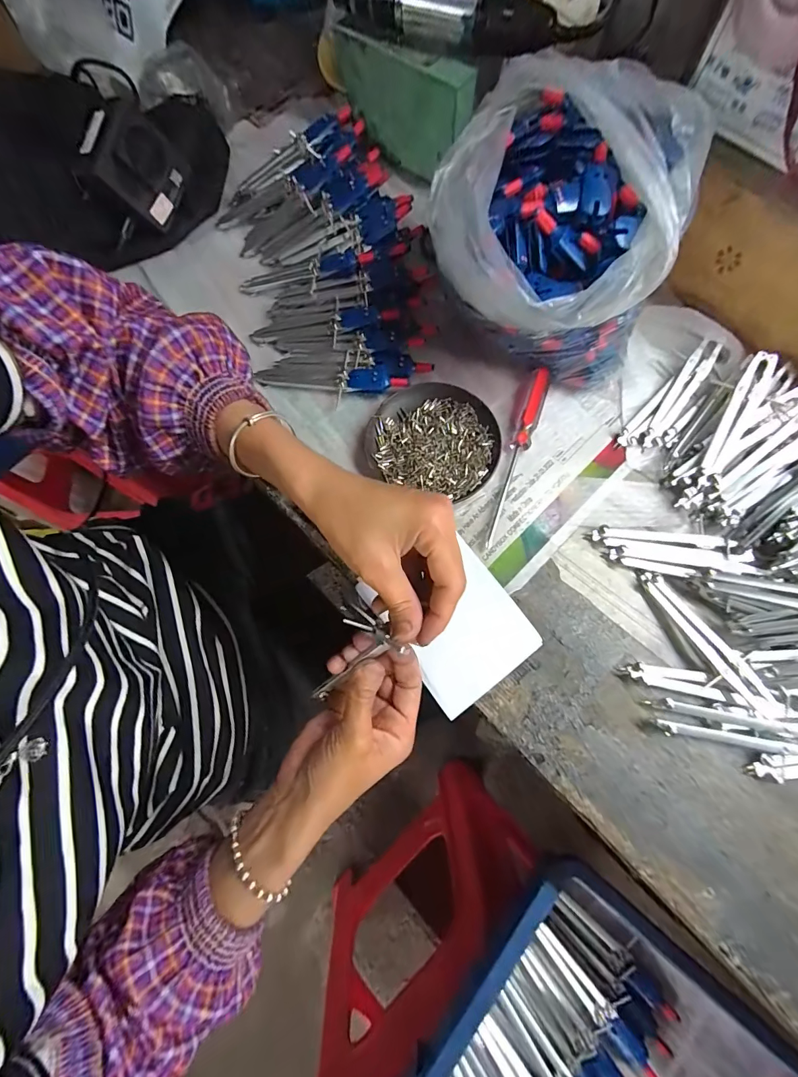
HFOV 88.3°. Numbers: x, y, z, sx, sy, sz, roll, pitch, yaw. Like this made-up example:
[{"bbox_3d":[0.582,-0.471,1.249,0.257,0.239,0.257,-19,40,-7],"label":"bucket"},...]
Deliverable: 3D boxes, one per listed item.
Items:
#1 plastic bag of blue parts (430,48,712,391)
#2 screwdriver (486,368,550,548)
[{"bbox_3d":[0.124,-0.248,0.342,0.186,0.140,0.199,2,74,3],"label":"plastic bag of blue parts"},{"bbox_3d":[0.106,-0.075,0.367,0.016,0.021,0.175,19,75,7],"label":"screwdriver"}]

